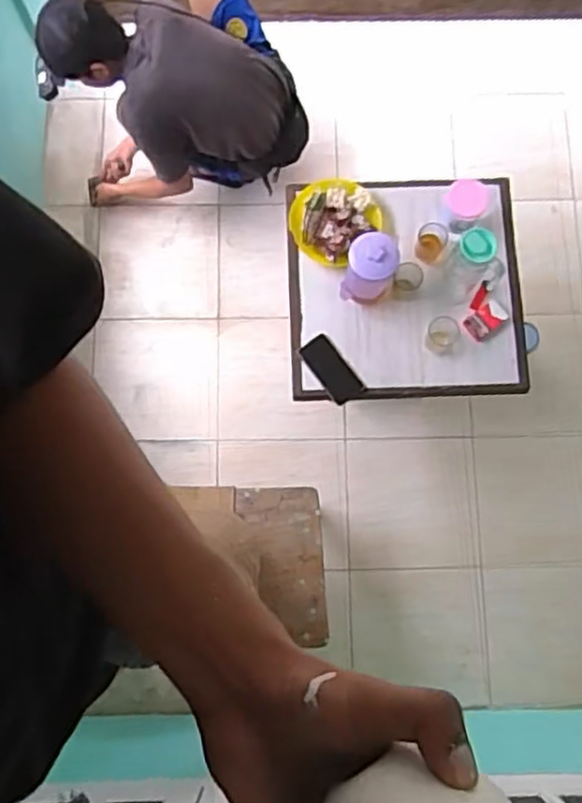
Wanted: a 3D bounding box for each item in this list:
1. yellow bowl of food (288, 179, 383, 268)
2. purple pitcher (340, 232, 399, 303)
[{"bbox_3d":[0.094,-0.427,1.637,0.191,0.042,0.194,0,79,-1],"label":"yellow bowl of food"},{"bbox_3d":[0.173,-0.283,1.527,0.108,0.164,0.089,8,79,1],"label":"purple pitcher"}]

